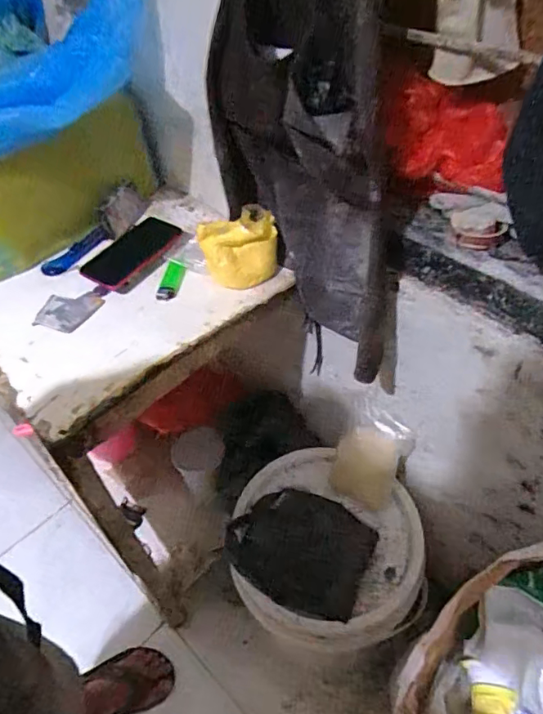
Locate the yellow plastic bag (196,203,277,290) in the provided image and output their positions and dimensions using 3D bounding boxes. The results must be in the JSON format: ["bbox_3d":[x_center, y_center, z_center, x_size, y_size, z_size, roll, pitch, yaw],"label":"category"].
[{"bbox_3d":[-0.039,-0.150,0.707,0.097,0.082,0.065,-29,52,-20],"label":"yellow plastic bag"}]

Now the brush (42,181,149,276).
[{"bbox_3d":[-0.275,-0.196,0.811,0.061,0.058,0.203,37,77,31],"label":"brush"}]

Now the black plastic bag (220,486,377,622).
[{"bbox_3d":[0.044,0.298,0.816,0.212,0.020,0.181,17,51,19],"label":"black plastic bag"}]

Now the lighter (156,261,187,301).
[{"bbox_3d":[-0.144,-0.108,0.730,0.030,0.011,0.068,5,49,9],"label":"lighter"}]

